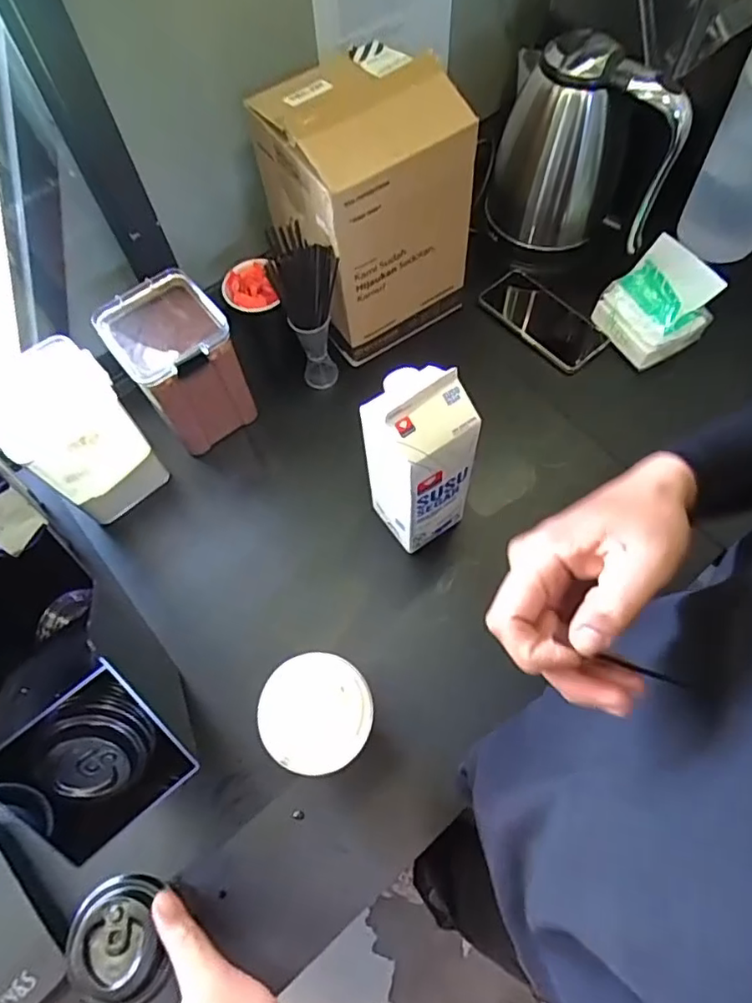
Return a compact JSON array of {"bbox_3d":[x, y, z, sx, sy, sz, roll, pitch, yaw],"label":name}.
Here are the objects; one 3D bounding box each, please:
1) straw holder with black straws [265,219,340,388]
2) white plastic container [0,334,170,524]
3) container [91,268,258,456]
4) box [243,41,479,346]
[{"bbox_3d":[-0.071,-0.207,0.651,0.065,0.200,0.049,-12,65,-3],"label":"straw holder with black straws"},{"bbox_3d":[-0.314,-0.066,0.621,0.118,0.163,0.106,-43,70,-16],"label":"white plastic container"},{"bbox_3d":[-0.209,-0.143,0.646,0.102,0.156,0.109,-36,69,-14],"label":"container"},{"bbox_3d":[-0.007,-0.330,0.634,0.173,0.233,0.155,-34,68,-13],"label":"box"}]

